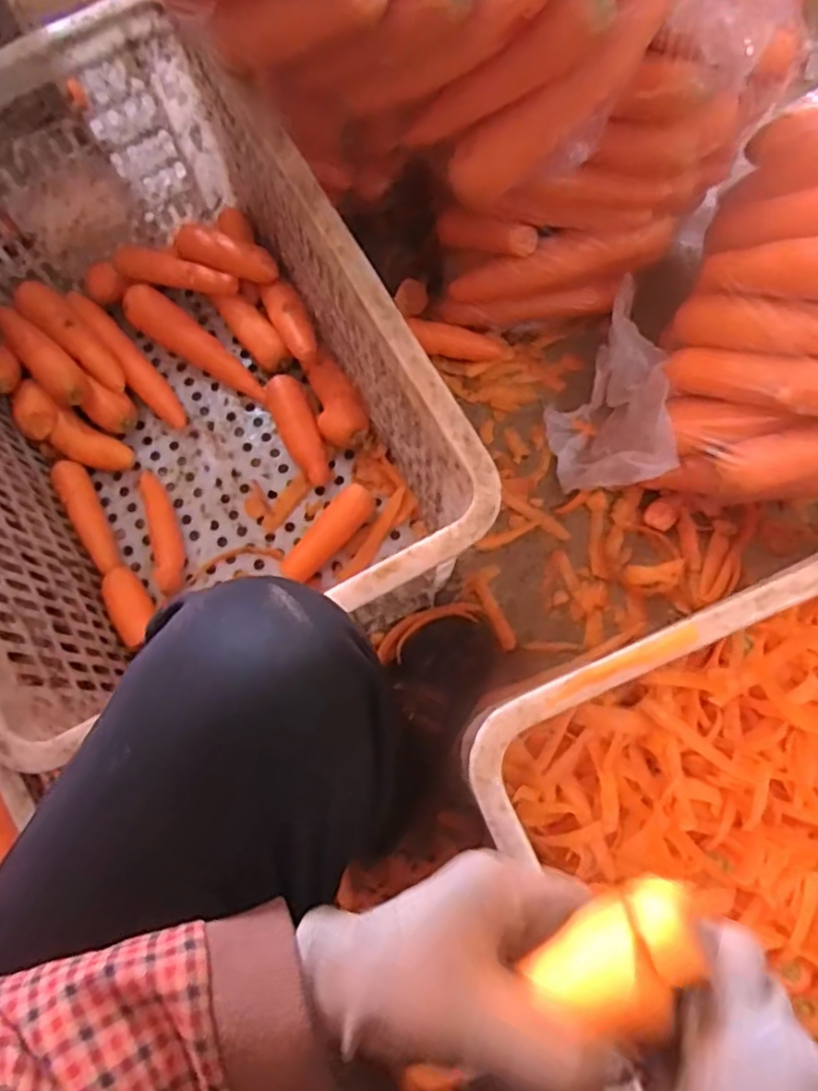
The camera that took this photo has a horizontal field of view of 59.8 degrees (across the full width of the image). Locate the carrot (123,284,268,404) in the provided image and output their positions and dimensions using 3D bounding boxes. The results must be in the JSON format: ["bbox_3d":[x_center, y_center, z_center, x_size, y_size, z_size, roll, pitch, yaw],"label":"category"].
[{"bbox_3d":[-0.222,-0.210,0.740,0.178,0.034,0.043,35,80,8],"label":"carrot"}]

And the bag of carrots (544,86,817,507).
[{"bbox_3d":[0.344,-0.191,0.625,0.267,0.281,0.357,42,81,9],"label":"bag of carrots"}]

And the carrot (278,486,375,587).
[{"bbox_3d":[-0.079,-0.010,0.699,0.035,0.032,0.113,39,81,9],"label":"carrot"}]

